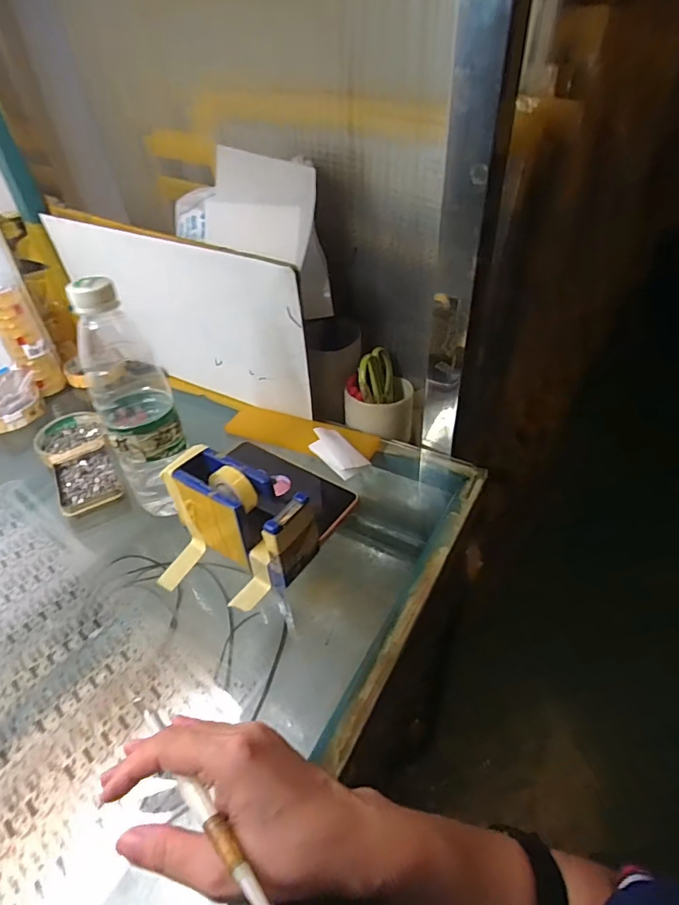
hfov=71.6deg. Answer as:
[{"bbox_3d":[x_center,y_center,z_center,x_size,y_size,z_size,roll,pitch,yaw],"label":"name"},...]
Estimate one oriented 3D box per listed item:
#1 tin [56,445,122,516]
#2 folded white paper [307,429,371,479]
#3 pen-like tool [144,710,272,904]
[{"bbox_3d":[-0.274,0.031,0.514,0.059,0.013,0.096,-24,44,-20],"label":"tin"},{"bbox_3d":[-0.001,-0.002,0.511,0.039,0.026,0.069,-31,46,-26],"label":"folded white paper"},{"bbox_3d":[-0.067,0.179,0.236,0.009,0.008,0.131,-34,45,-29],"label":"pen-like tool"}]

